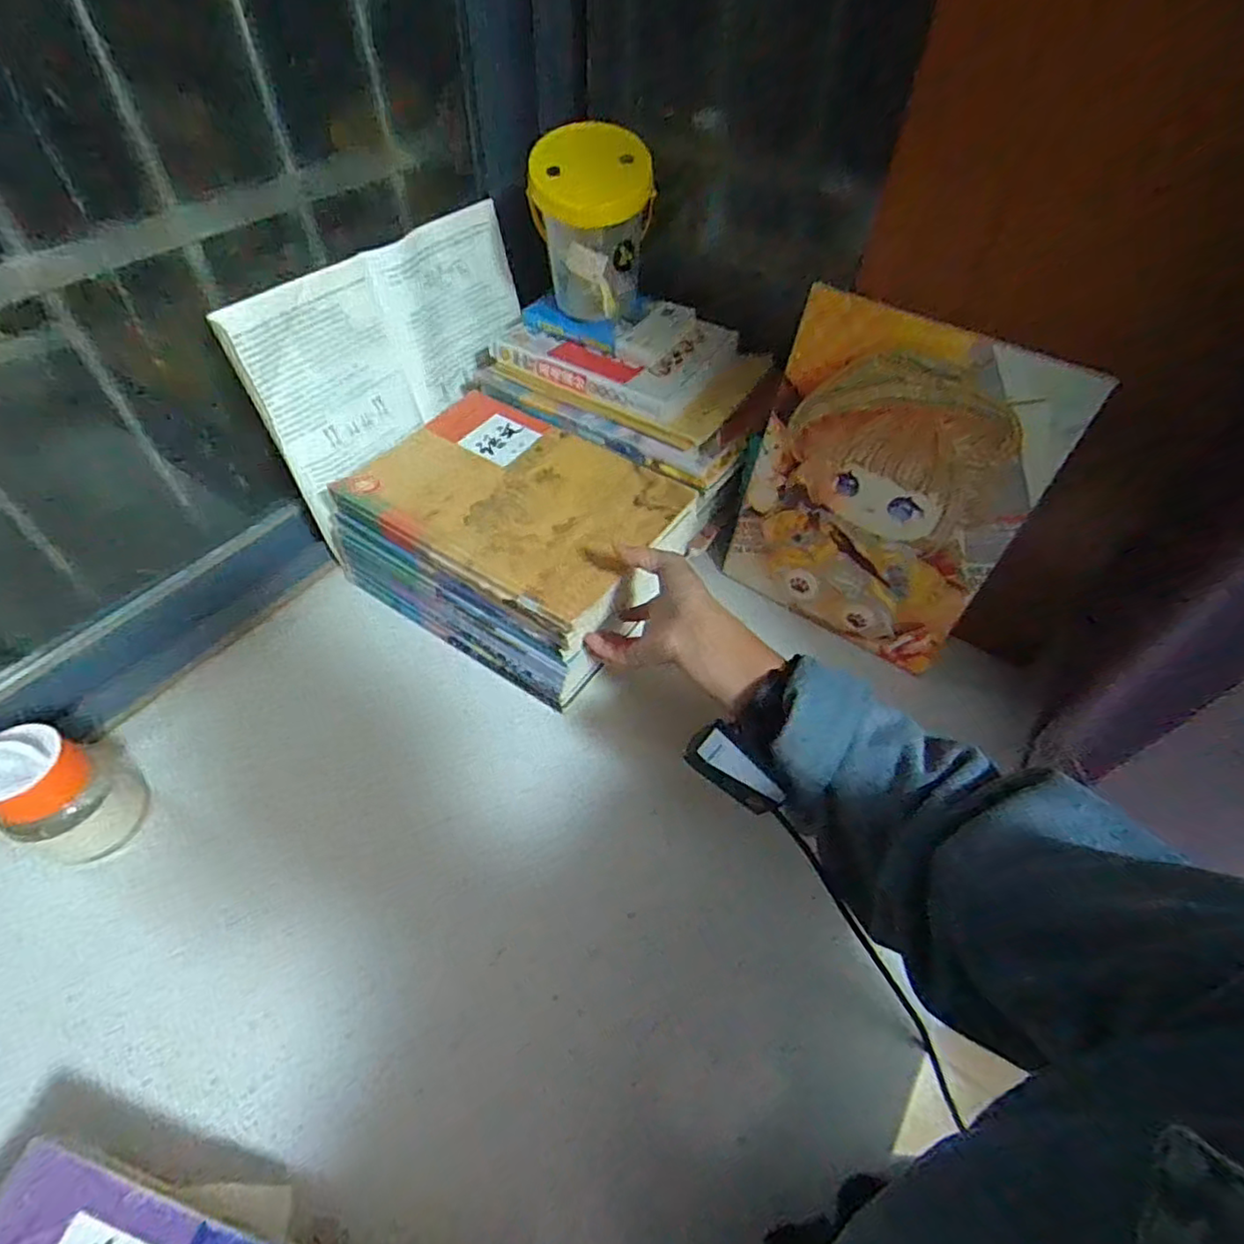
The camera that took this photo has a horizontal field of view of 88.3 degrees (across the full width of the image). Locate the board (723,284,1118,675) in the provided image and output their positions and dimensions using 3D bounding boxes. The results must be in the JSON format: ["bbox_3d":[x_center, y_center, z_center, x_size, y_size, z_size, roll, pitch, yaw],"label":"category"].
[{"bbox_3d":[0.225,-0.112,0.573,0.224,0.290,0.011,31,44,21],"label":"board"}]

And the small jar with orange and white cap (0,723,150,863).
[{"bbox_3d":[-0.432,0.120,0.485,0.078,0.119,0.082,1,53,-2],"label":"small jar with orange and white cap"}]

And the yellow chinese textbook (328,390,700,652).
[{"bbox_3d":[-0.106,-0.127,0.632,0.301,0.018,0.213,30,58,19],"label":"yellow chinese textbook"}]

